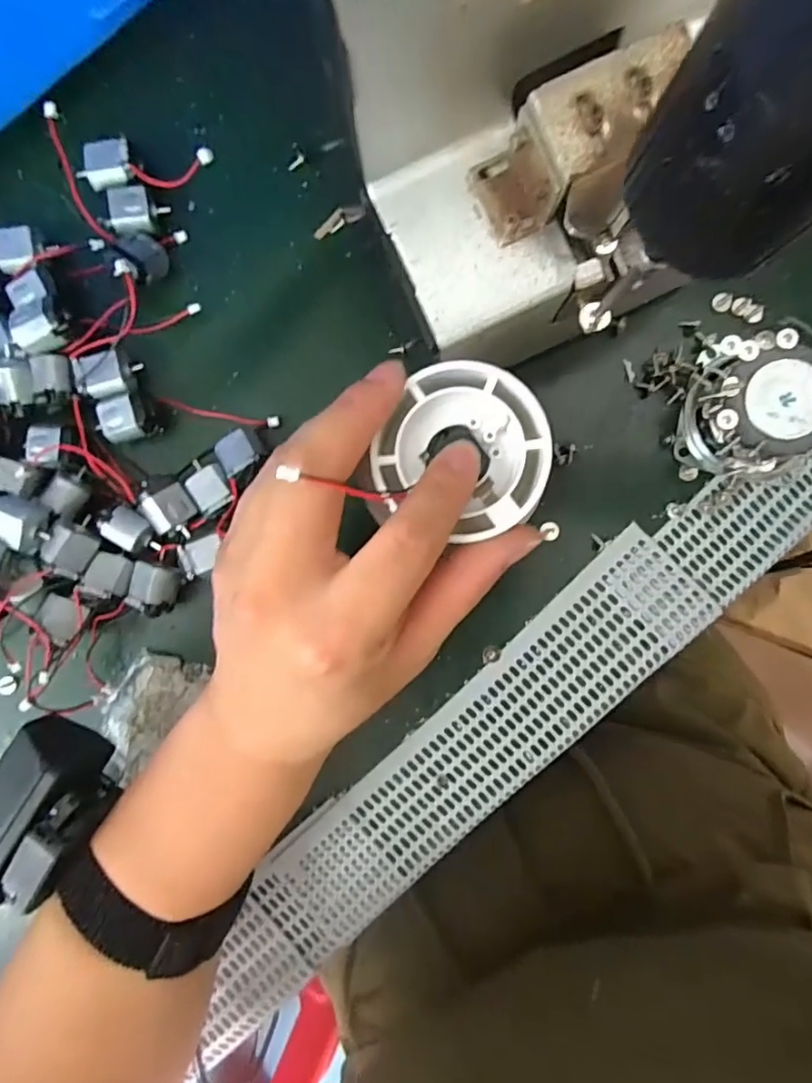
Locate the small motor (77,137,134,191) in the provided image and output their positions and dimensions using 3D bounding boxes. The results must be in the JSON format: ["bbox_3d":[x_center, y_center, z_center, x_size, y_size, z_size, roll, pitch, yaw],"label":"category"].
[{"bbox_3d":[-0.128,-0.159,0.237,0.023,0.009,0.016,-11,88,4],"label":"small motor"}]

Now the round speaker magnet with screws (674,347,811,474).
[{"bbox_3d":[0.144,-0.052,0.232,0.047,0.030,0.045,0,89,4],"label":"round speaker magnet with screws"}]

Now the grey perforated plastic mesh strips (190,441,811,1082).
[{"bbox_3d":[0.077,0.052,0.248,0.461,0.005,0.051,-43,87,2],"label":"grey perforated plastic mesh strips"}]

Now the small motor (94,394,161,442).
[{"bbox_3d":[-0.123,-0.053,0.249,0.022,0.017,0.020,0,89,4],"label":"small motor"}]

